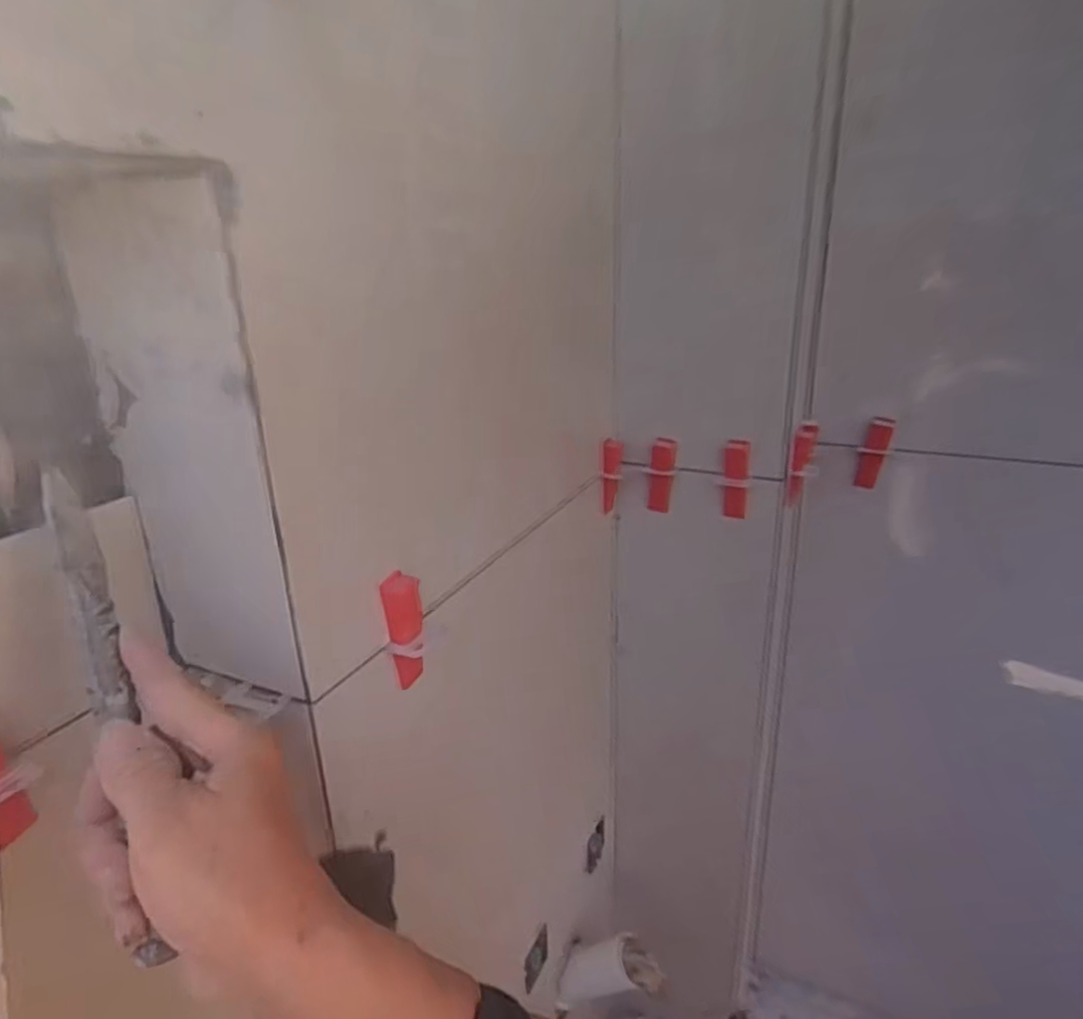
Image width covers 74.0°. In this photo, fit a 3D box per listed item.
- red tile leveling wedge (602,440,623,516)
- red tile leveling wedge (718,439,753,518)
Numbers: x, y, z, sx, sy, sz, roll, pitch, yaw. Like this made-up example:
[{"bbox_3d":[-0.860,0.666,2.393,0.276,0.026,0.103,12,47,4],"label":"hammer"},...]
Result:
[{"bbox_3d":[0.070,-0.034,0.711,0.021,0.071,0.025,0,21,5],"label":"red tile leveling wedge"},{"bbox_3d":[0.182,-0.028,0.677,0.027,0.078,0.016,5,22,17],"label":"red tile leveling wedge"}]

